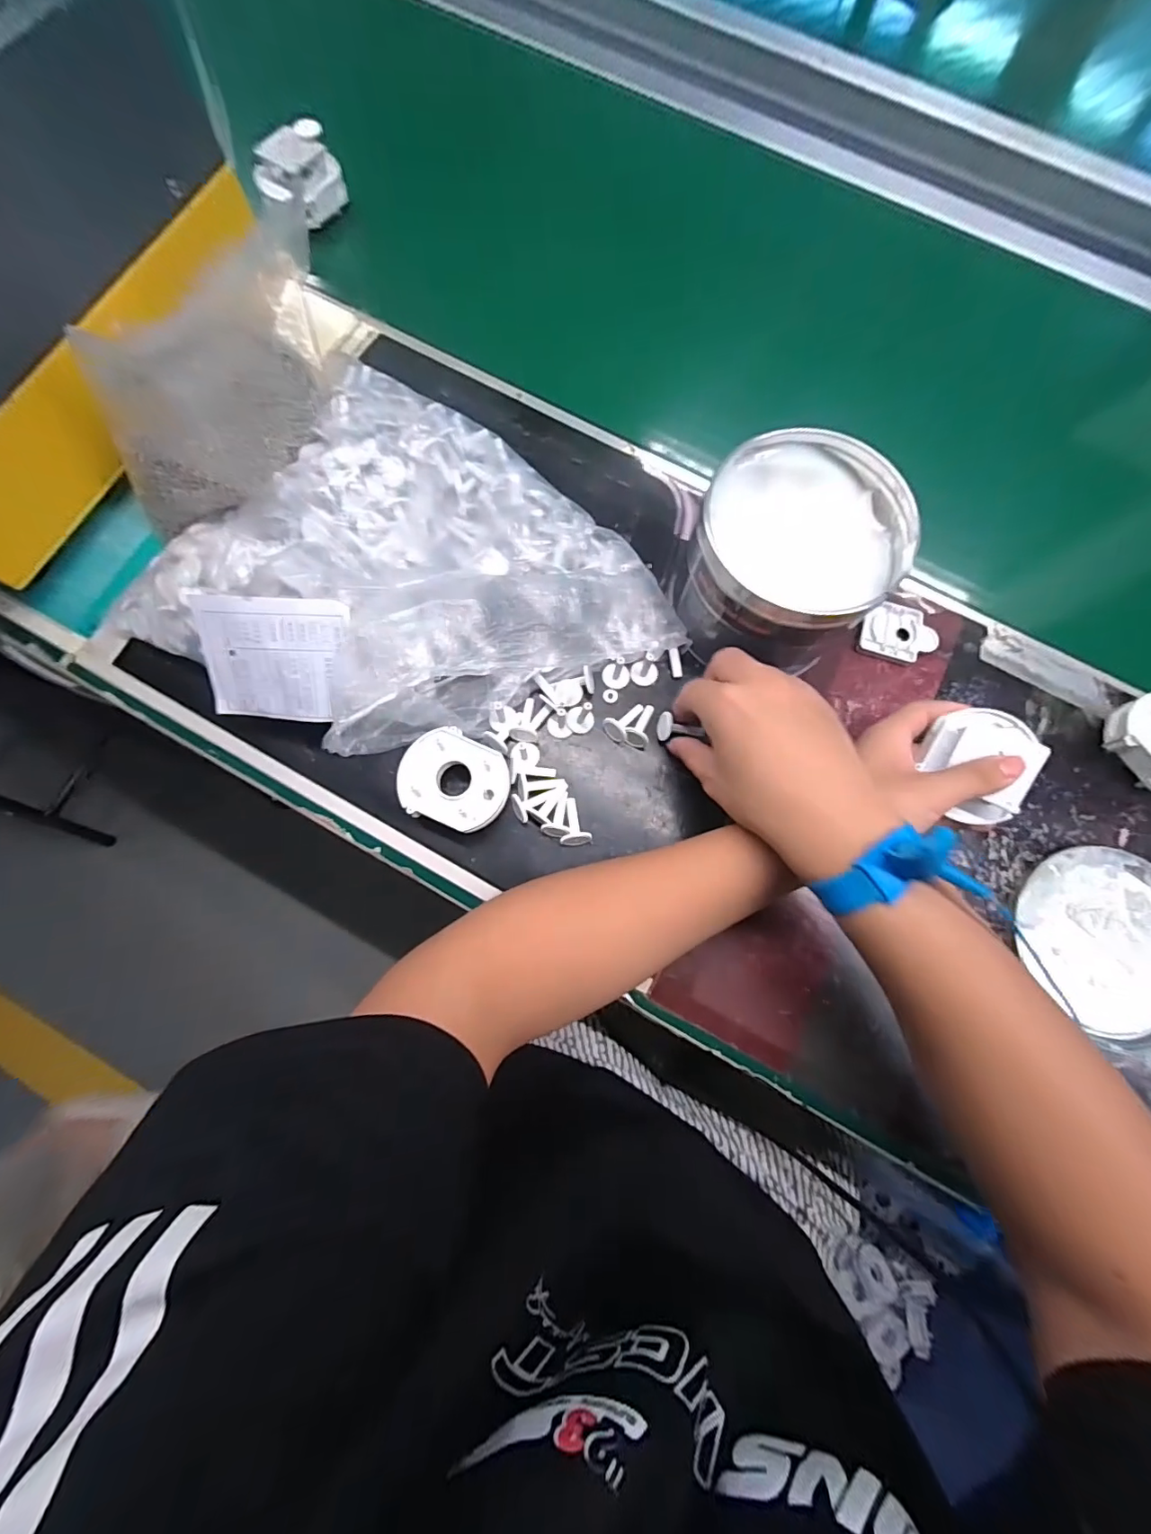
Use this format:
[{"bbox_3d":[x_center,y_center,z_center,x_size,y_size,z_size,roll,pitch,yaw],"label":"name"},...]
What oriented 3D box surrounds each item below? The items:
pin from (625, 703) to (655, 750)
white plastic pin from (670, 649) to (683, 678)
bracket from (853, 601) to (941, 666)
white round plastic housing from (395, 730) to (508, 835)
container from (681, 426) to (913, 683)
[{"bbox_3d":[0.048,-0.029,0.372,0.018,0.015,0.035,23,62,5],"label":"pin"},{"bbox_3d":[0.075,-0.078,0.382,0.006,0.004,0.022,-12,99,-3],"label":"white plastic pin"},{"bbox_3d":[0.249,-0.103,0.394,0.056,0.009,0.045,18,77,4],"label":"bracket"},{"bbox_3d":[-0.082,0.009,0.350,0.071,0.021,0.061,17,77,4],"label":"white round plastic housing"},{"bbox_3d":[0.143,-0.139,0.355,0.131,0.093,0.123,14,77,3],"label":"container"}]

